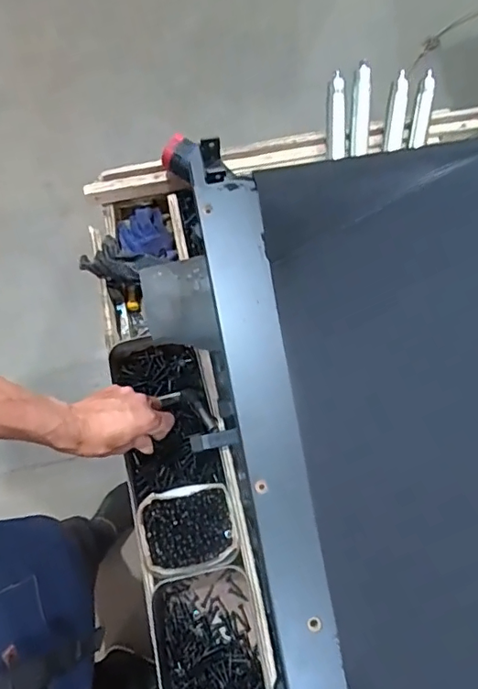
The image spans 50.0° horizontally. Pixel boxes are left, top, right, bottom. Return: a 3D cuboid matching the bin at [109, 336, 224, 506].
[{"bbox_3d":[-0.104,0.094,0.713,0.123,0.058,0.212,-11,76,-4],"label":"bin"}]

